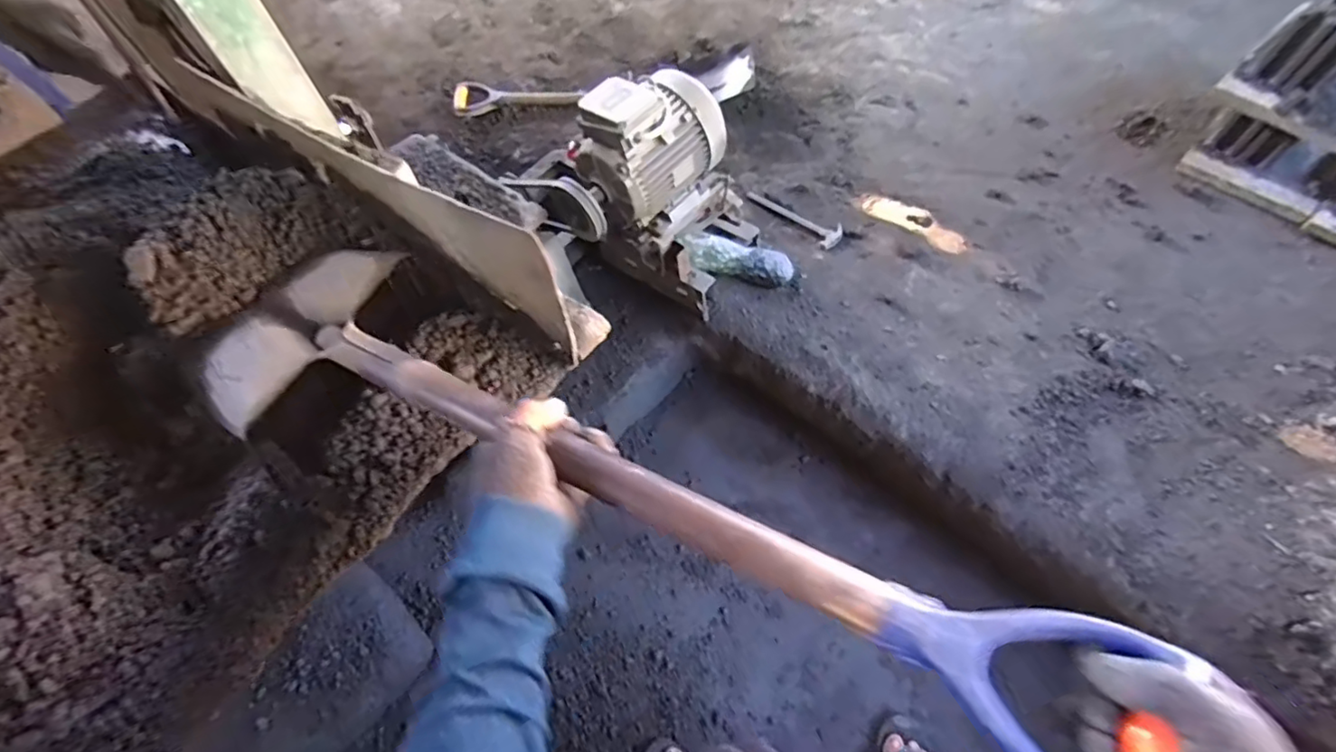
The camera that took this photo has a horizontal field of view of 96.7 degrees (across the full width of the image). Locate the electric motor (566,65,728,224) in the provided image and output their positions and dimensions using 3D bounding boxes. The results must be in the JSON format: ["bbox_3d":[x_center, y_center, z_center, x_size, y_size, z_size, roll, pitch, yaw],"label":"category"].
[{"bbox_3d":[-0.041,-0.495,1.228,0.289,0.220,0.196,-40,67,-18],"label":"electric motor"}]

